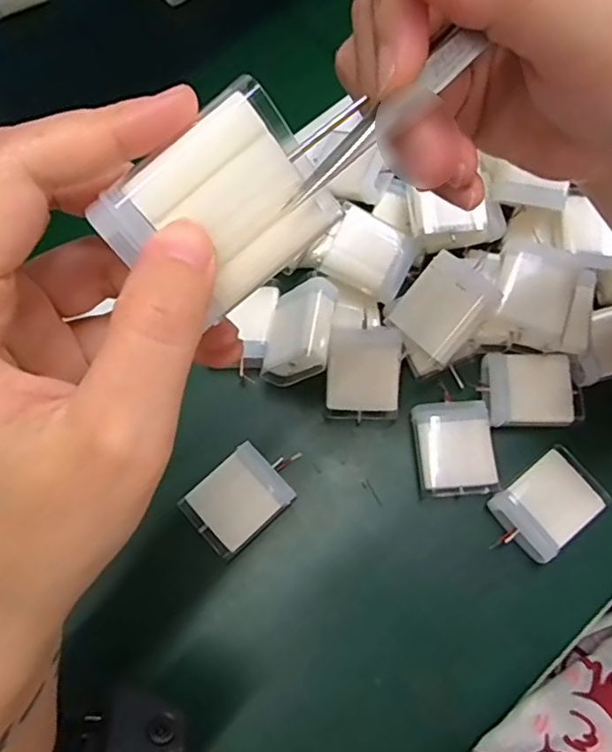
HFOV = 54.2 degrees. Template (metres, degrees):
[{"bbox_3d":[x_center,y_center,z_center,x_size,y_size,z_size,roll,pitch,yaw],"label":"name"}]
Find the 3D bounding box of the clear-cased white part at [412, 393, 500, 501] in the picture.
[{"bbox_3d":[0.082,0.040,0.338,0.042,0.019,0.054,-6,73,-1],"label":"clear-cased white part"}]

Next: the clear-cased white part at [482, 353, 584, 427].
[{"bbox_3d":[0.129,0.009,0.345,0.053,0.016,0.041,-2,73,0],"label":"clear-cased white part"}]

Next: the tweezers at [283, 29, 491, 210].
[{"bbox_3d":[0.038,-0.084,0.147,0.118,0.006,0.008,-42,77,1],"label":"tweezers"}]

